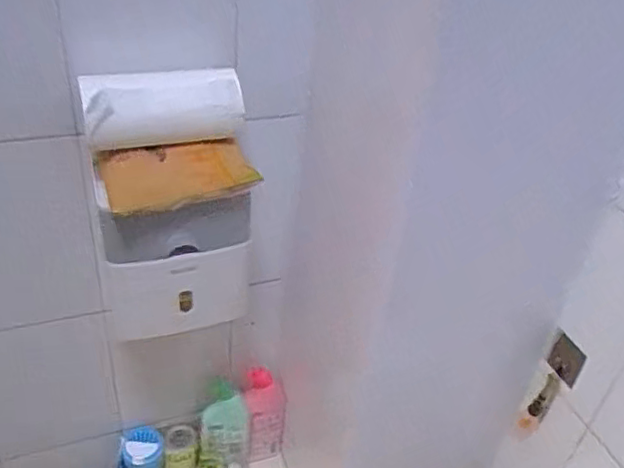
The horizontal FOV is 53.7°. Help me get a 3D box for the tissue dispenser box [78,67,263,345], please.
[{"bbox_3d":[-0.171,-0.002,0.785,0.188,0.389,0.129,-7,38,-16],"label":"tissue dispenser box"}]

